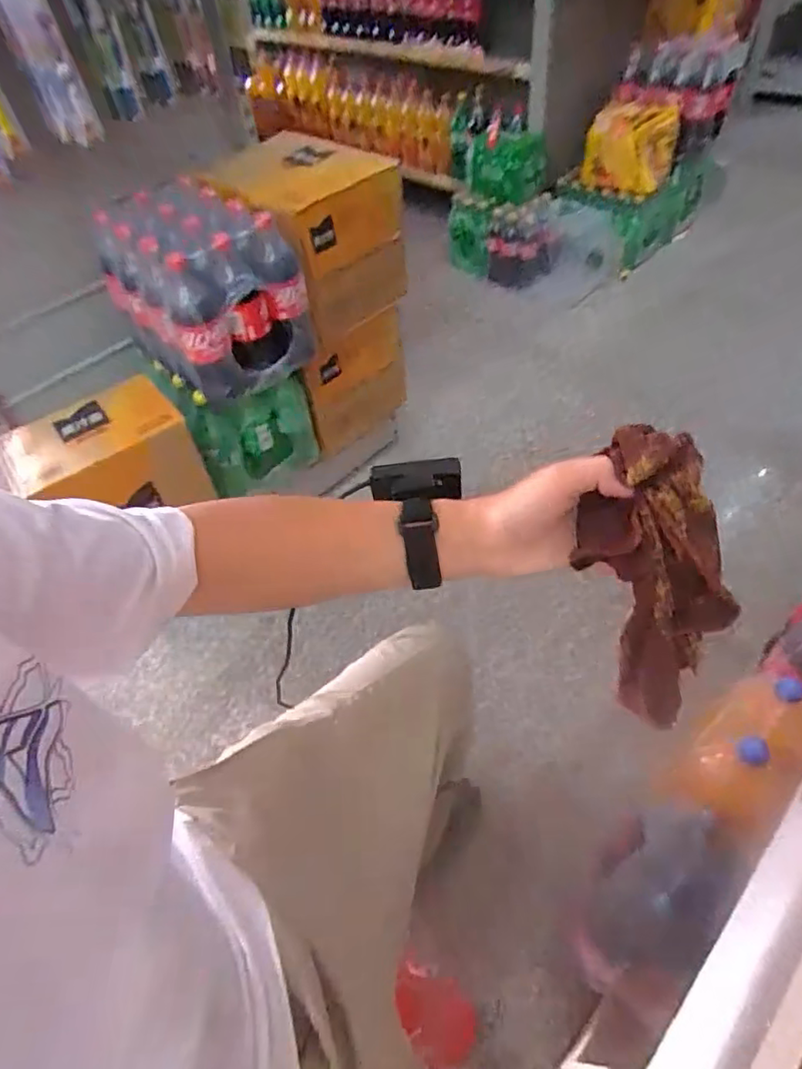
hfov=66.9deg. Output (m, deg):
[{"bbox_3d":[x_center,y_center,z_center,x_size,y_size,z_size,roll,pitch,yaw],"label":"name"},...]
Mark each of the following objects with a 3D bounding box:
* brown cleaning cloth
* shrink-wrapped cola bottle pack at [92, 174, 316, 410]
[{"bbox_3d":[0.164,0.043,0.408,0.071,0.225,0.070,-18,26,-9],"label":"brown cleaning cloth"},{"bbox_3d":[-0.344,-0.435,1.090,0.245,0.283,0.280,-37,56,-22],"label":"shrink-wrapped cola bottle pack"}]

